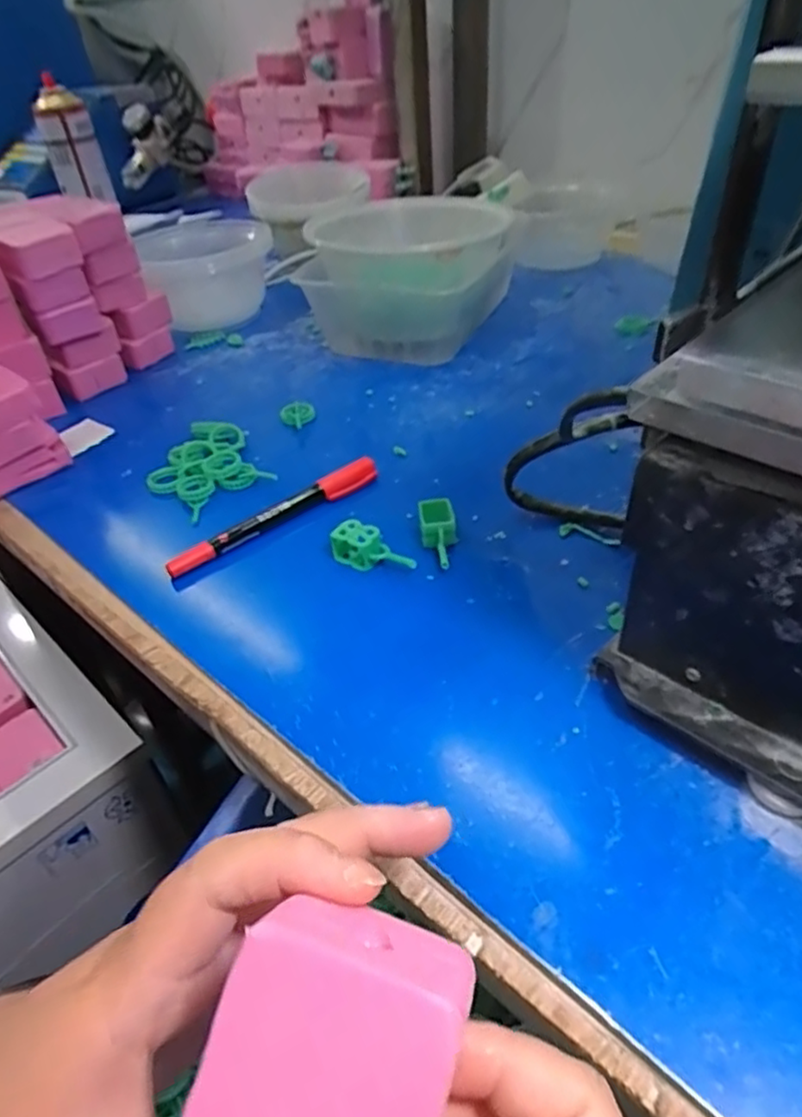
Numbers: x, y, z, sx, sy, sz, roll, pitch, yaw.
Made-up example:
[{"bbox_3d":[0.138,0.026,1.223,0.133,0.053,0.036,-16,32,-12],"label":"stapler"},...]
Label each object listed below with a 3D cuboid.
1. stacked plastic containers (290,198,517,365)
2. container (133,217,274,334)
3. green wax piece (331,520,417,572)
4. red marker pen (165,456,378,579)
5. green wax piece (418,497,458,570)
[{"bbox_3d":[0.009,-0.232,0.556,0.149,0.086,0.135,17,46,25],"label":"stacked plastic containers"},{"bbox_3d":[-0.179,-0.259,0.624,0.113,0.076,0.113,-20,43,-16],"label":"container"},{"bbox_3d":[-0.014,-0.004,0.350,0.045,0.023,0.014,13,44,21],"label":"green wax piece"},{"bbox_3d":[-0.070,-0.025,0.385,0.138,0.017,0.012,-32,47,-26],"label":"red marker pen"},{"bbox_3d":[0.020,-0.013,0.356,0.018,0.014,0.044,-7,54,0],"label":"green wax piece"}]

